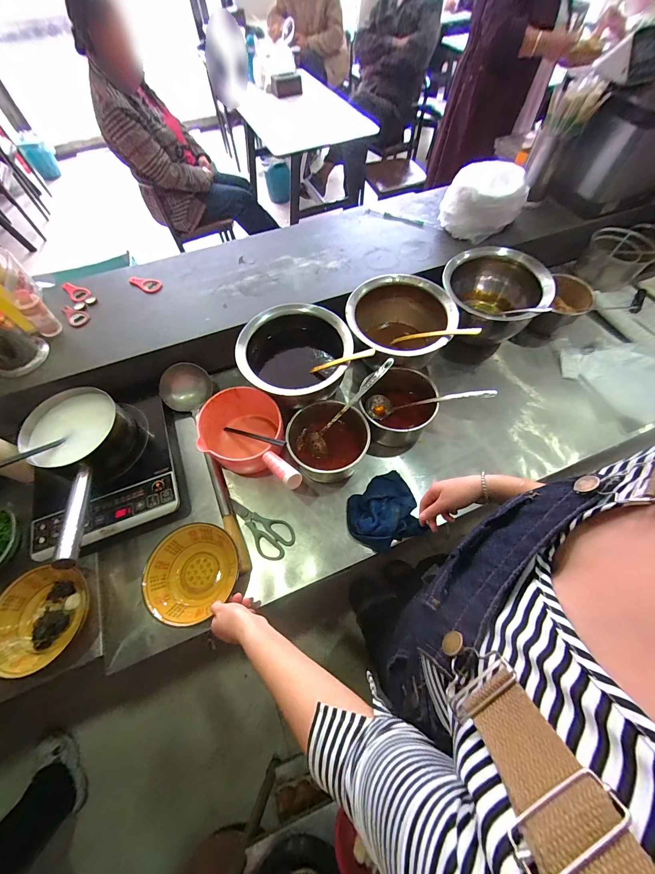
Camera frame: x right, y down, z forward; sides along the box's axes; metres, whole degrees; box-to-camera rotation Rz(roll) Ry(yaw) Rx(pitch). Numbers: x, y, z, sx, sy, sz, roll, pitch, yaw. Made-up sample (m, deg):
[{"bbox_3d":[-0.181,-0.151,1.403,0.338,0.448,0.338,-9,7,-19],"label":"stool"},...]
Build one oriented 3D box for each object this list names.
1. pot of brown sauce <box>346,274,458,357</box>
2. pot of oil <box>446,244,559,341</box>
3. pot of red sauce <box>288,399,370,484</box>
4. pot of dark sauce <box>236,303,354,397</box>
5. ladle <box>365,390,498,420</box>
[{"bbox_3d":[0.174,-0.264,0.785,0.234,0.169,0.246,-1,62,1],"label":"pot of brown sauce"},{"bbox_3d":[0.417,-0.358,0.812,0.253,0.150,0.220,35,69,18],"label":"pot of oil"},{"bbox_3d":[-0.005,0.010,0.697,0.159,0.102,0.168,-1,62,1],"label":"pot of red sauce"},{"bbox_3d":[-0.068,-0.165,0.774,0.234,0.206,0.245,-1,62,1],"label":"pot of dark sauce"},{"bbox_3d":[0.218,-0.082,0.690,0.270,0.039,0.054,-4,57,34],"label":"ladle"}]

